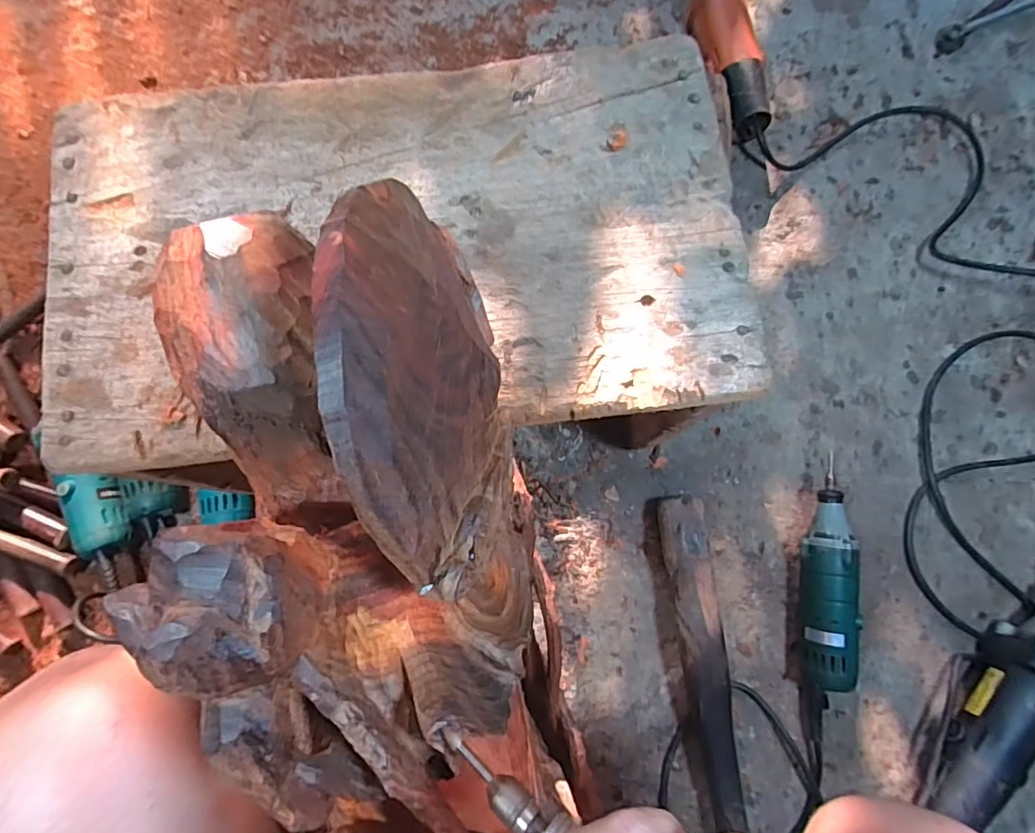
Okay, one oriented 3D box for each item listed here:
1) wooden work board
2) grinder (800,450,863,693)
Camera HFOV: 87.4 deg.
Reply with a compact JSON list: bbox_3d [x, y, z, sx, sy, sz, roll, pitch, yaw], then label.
[{"bbox_3d":[-0.075,-0.107,0.330,0.413,0.017,0.239,-6,79,-2],"label":"wooden work board"},{"bbox_3d":[0.318,0.164,0.557,0.054,0.060,0.222,1,81,2],"label":"grinder"}]

